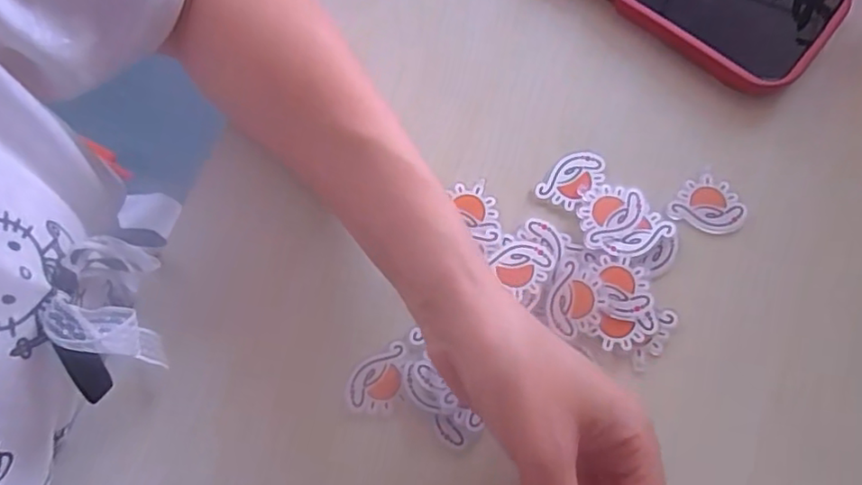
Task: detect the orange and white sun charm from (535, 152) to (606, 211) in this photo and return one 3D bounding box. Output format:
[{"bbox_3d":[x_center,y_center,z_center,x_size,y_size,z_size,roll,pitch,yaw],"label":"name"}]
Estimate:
[{"bbox_3d":[0.076,-0.033,0.317,0.038,0.004,0.024,-30,78,-5],"label":"orange and white sun charm"}]

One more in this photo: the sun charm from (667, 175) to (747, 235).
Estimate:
[{"bbox_3d":[0.147,-0.020,0.314,0.036,0.004,0.029,25,79,7],"label":"sun charm"}]

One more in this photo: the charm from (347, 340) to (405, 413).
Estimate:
[{"bbox_3d":[-0.027,0.067,0.298,0.028,0.004,0.032,0,77,1],"label":"charm"}]

